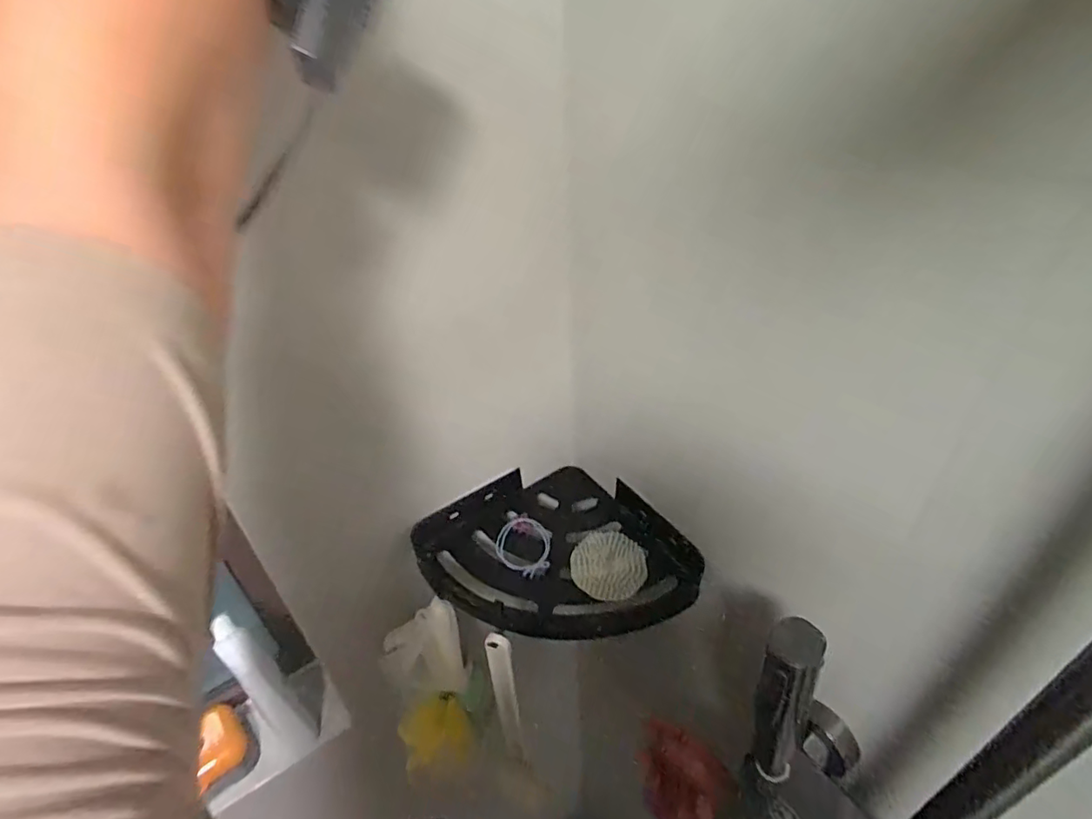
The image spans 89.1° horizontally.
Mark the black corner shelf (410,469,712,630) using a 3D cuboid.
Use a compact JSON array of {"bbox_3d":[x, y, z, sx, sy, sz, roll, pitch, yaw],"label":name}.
[{"bbox_3d":[0.008,0.149,0.567,0.238,0.041,0.202,-19,40,-19],"label":"black corner shelf"}]

